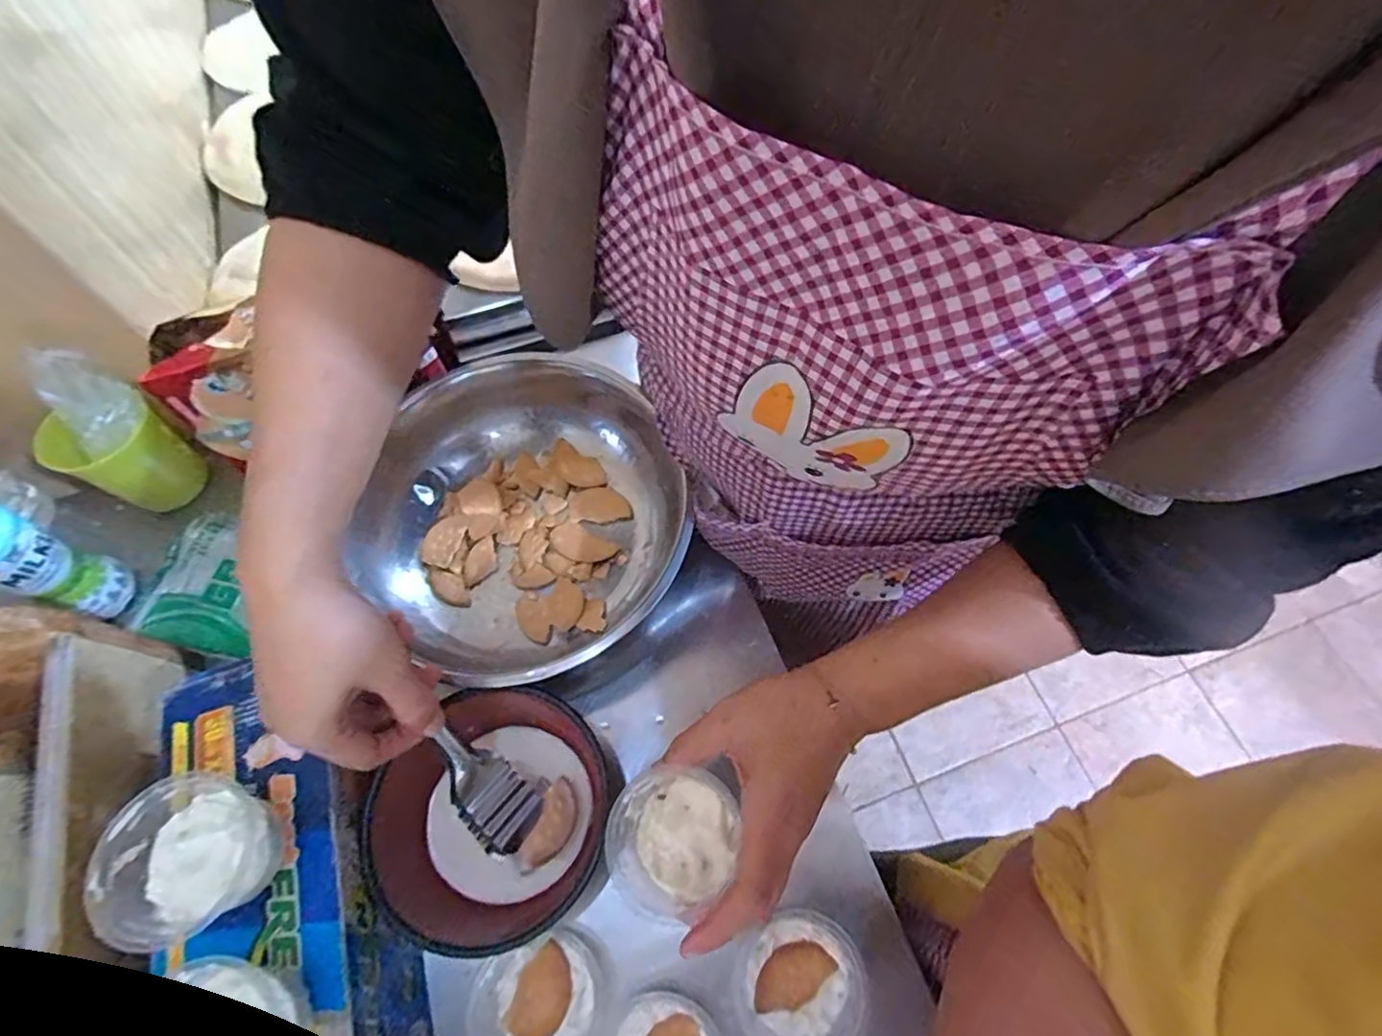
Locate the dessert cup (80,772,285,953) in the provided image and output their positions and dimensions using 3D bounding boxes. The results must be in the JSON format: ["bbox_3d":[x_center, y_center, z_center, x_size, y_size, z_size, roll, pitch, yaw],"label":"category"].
[{"bbox_3d":[-0.250,0.174,0.314,0.065,0.047,0.074,8,63,5],"label":"dessert cup"}]

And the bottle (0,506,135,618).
[{"bbox_3d":[-0.470,0.029,0.434,0.041,0.133,0.045,9,64,6],"label":"bottle"}]

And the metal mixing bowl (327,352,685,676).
[{"bbox_3d":[-0.140,-0.002,0.484,0.252,0.090,0.266,-1,63,1],"label":"metal mixing bowl"}]

